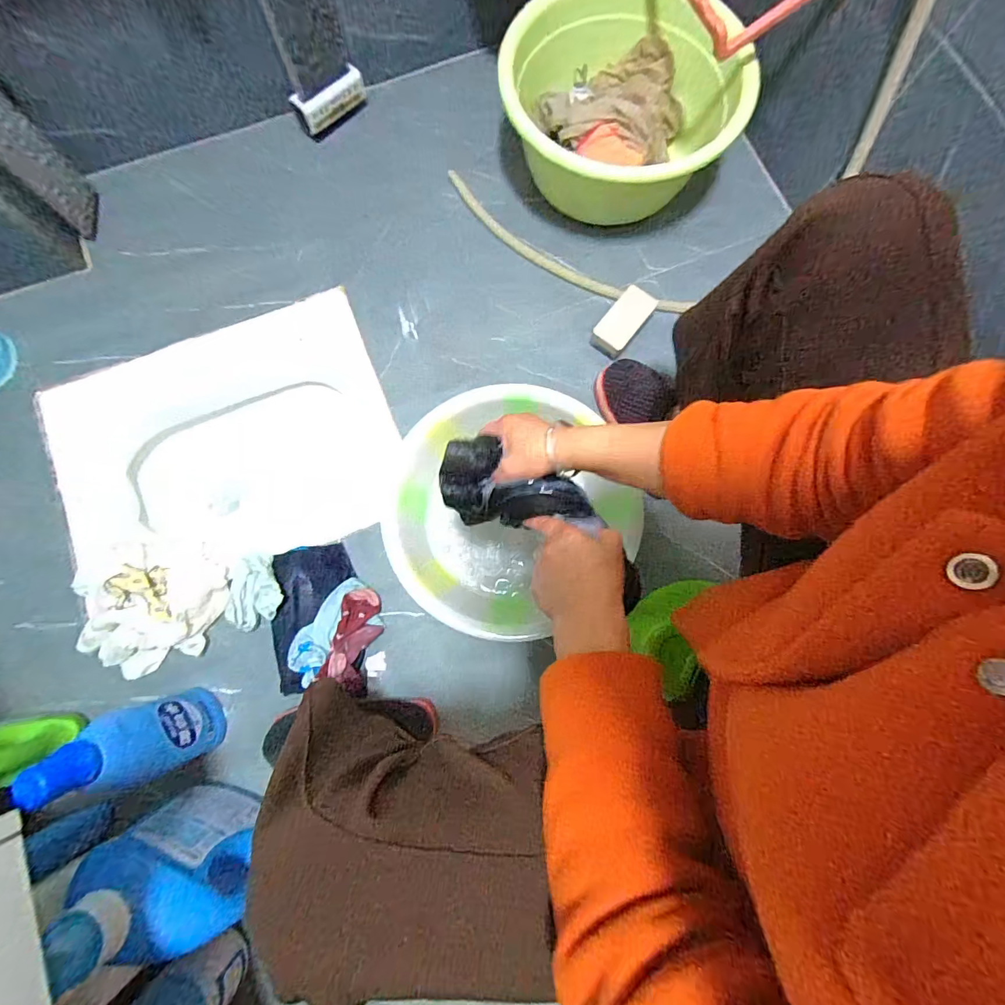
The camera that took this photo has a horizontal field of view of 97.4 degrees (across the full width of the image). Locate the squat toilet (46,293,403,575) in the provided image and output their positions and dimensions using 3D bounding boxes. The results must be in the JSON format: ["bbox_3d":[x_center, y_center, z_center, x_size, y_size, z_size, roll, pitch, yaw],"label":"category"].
[{"bbox_3d":[-0.482,-0.108,0.828,0.553,0.175,0.395,-18,81,-3],"label":"squat toilet"}]

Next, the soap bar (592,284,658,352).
[{"bbox_3d":[0.208,-0.310,0.751,0.061,0.043,0.120,36,82,6],"label":"soap bar"}]

